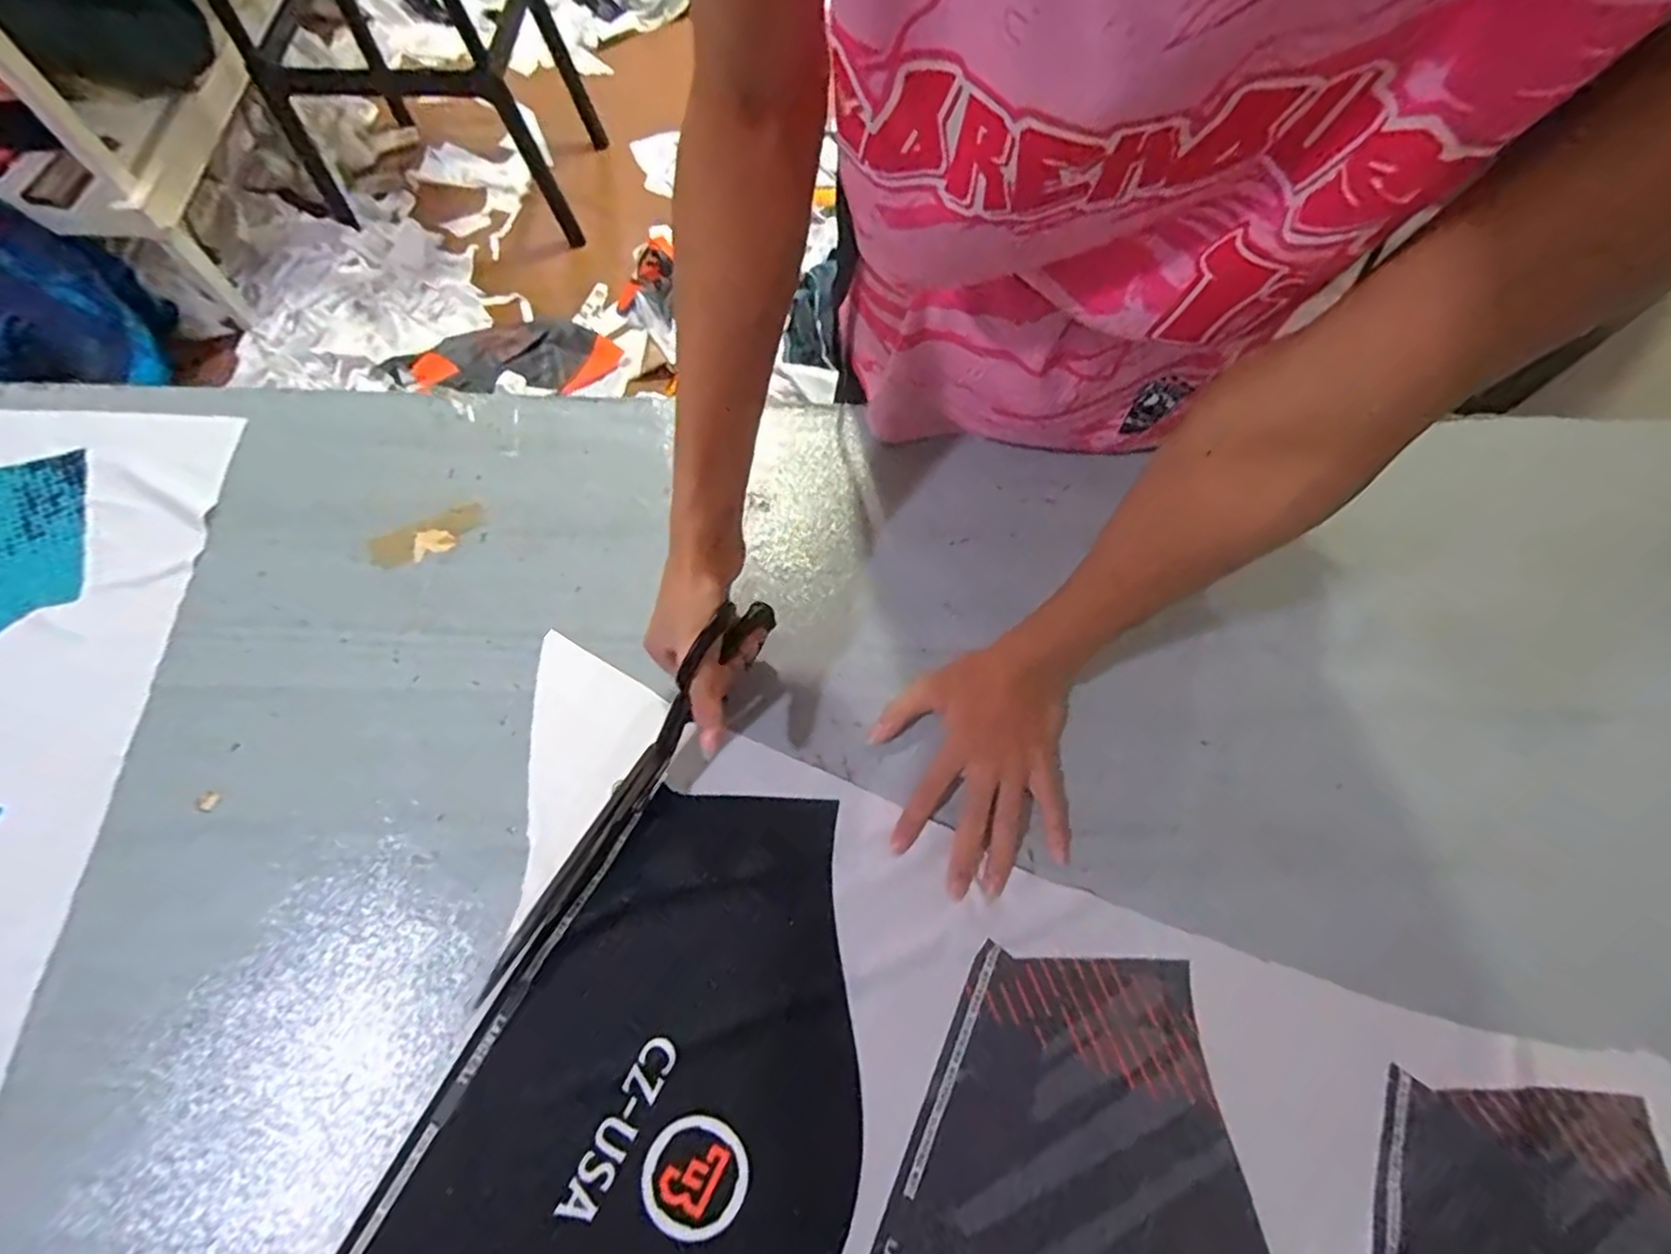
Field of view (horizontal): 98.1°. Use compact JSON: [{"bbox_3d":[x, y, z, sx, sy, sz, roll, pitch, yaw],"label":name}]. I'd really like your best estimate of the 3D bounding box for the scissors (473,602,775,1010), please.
[{"bbox_3d":[-0.138,0.106,0.468,0.025,0.079,0.295,34,89,12],"label":"scissors"}]

